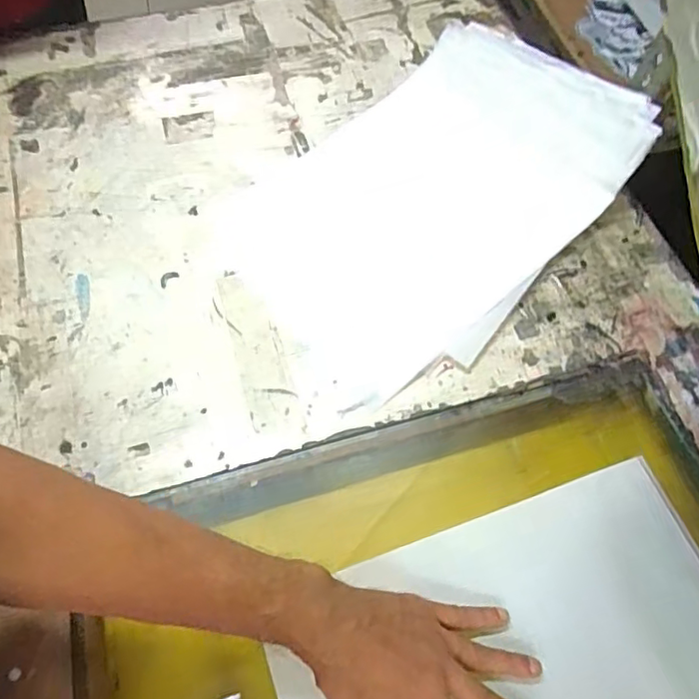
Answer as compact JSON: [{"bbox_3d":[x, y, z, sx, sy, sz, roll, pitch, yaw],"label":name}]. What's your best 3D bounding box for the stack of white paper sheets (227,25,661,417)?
[{"bbox_3d":[0.076,-0.164,0.600,0.432,0.084,0.289,-41,71,-20],"label":"stack of white paper sheets"}]

